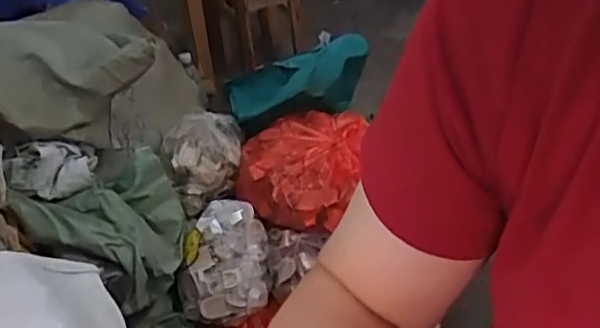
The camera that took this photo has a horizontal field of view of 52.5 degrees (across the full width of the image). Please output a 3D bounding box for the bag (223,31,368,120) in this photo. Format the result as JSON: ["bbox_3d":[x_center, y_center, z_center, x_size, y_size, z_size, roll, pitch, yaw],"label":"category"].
[{"bbox_3d":[-0.014,-0.188,1.444,0.372,0.135,0.185,-29,41,-31],"label":"bag"}]

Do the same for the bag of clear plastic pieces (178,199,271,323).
[{"bbox_3d":[-0.145,0.184,1.181,0.161,0.136,0.198,-4,35,1],"label":"bag of clear plastic pieces"}]

